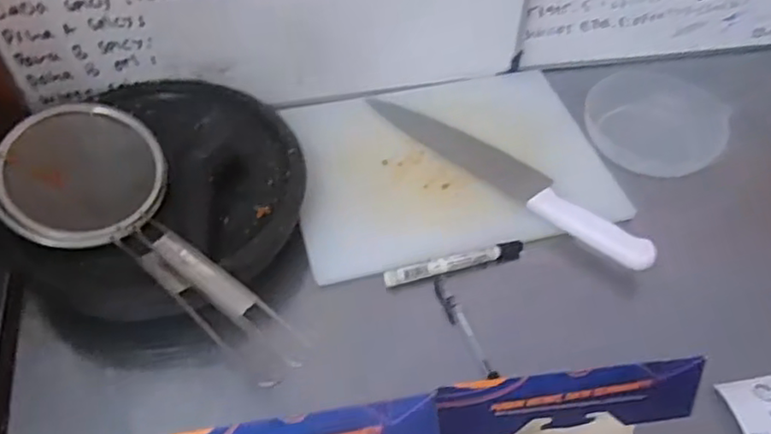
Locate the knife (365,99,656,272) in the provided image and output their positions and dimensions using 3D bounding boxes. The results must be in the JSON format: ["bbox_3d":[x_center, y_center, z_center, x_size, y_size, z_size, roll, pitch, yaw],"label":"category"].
[{"bbox_3d":[0.128,-0.057,0.683,0.356,0.027,0.051,37,59,26],"label":"knife"}]

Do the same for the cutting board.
[{"bbox_3d":[0.068,-0.065,0.726,0.344,0.020,0.263,-11,52,-13],"label":"cutting board"}]

